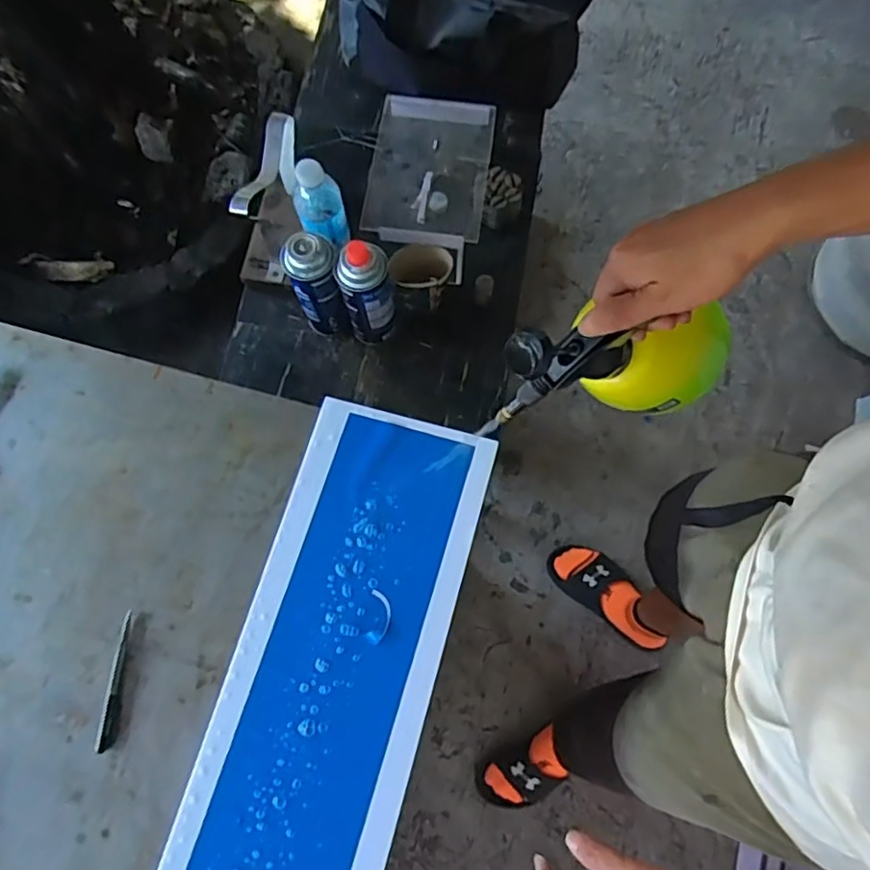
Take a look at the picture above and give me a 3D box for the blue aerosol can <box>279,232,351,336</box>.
[{"bbox_3d":[-0.153,-0.191,0.834,0.061,0.180,0.059,0,74,1],"label":"blue aerosol can"}]

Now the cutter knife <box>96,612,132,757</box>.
[{"bbox_3d":[-0.320,0.245,0.621,0.014,0.009,0.128,0,73,2],"label":"cutter knife"}]

